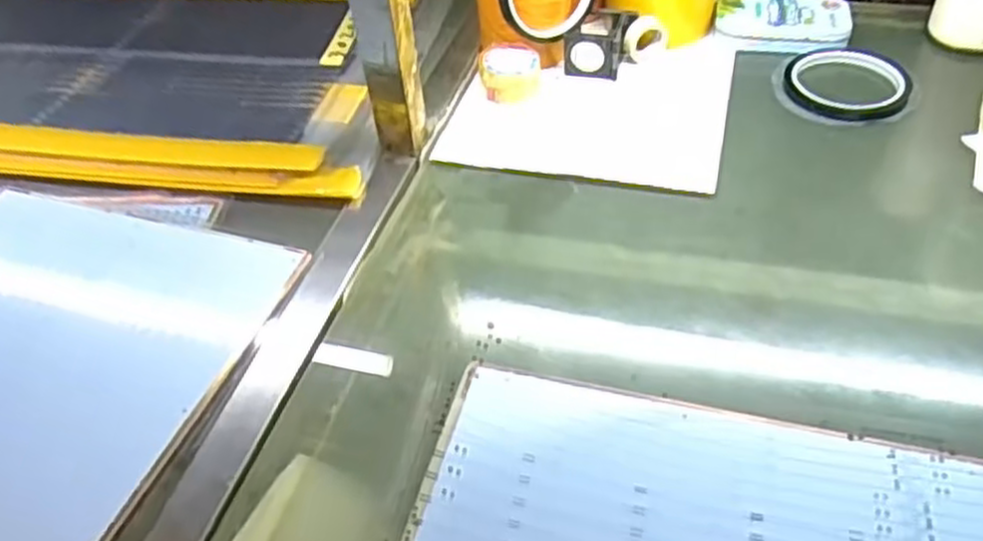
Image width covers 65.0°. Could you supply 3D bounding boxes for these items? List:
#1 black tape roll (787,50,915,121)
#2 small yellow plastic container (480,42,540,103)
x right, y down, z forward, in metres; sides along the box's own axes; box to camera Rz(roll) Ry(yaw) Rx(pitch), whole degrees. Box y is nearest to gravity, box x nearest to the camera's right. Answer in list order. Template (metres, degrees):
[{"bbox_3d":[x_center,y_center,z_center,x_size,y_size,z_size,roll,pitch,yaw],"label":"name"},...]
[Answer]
[{"bbox_3d":[0.275,-0.146,0.604,0.092,0.015,0.092,-2,45,2],"label":"black tape roll"},{"bbox_3d":[0.015,-0.160,0.627,0.047,0.030,0.044,-5,45,0],"label":"small yellow plastic container"}]

